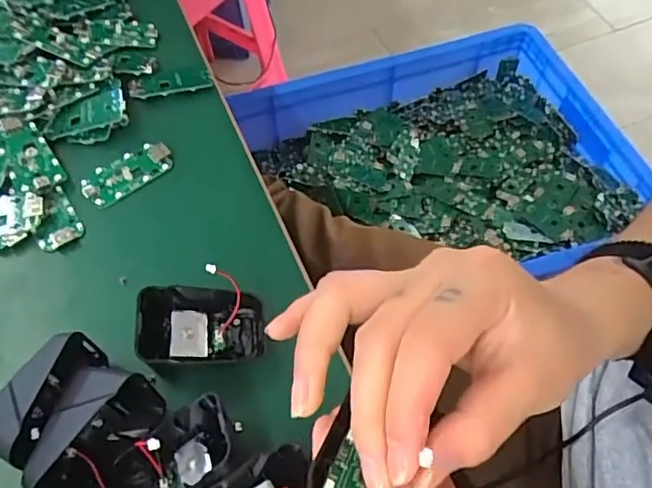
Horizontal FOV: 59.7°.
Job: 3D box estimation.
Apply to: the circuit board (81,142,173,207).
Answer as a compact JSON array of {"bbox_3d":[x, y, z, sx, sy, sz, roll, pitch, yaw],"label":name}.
[{"bbox_3d":[-0.139,-0.051,0.398,0.063,0.004,0.032,-33,63,-17],"label":"circuit board"}]

